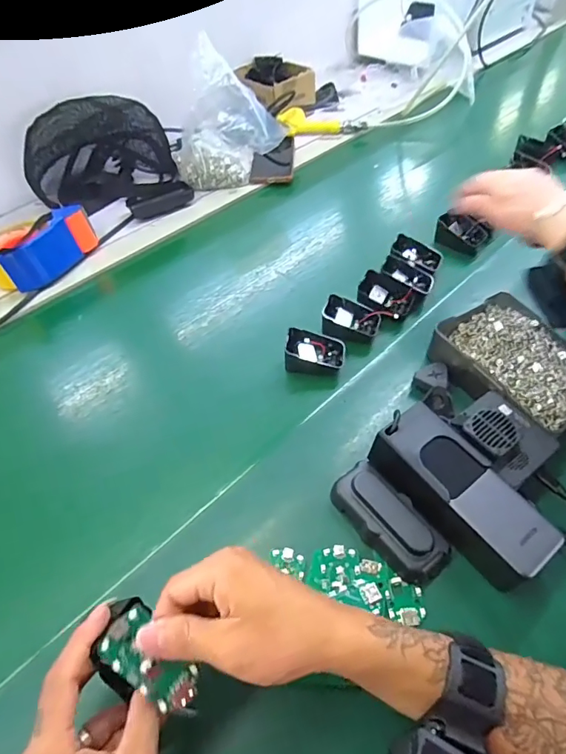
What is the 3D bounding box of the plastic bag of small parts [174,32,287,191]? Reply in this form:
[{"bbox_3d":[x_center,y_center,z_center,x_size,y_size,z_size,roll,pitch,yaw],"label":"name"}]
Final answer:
[{"bbox_3d":[-0.105,-0.408,0.738,0.198,0.198,0.085,26,56,24],"label":"plastic bag of small parts"}]

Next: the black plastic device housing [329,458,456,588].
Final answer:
[{"bbox_3d":[0.092,0.126,0.397,0.049,0.033,0.107,-31,54,-20],"label":"black plastic device housing"}]

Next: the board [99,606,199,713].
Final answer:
[{"bbox_3d":[-0.080,0.172,0.277,0.064,0.007,0.032,45,61,0],"label":"board"}]

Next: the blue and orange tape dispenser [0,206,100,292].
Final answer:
[{"bbox_3d":[-0.356,-0.191,0.660,0.153,0.066,0.102,-38,57,-25],"label":"blue and orange tape dispenser"}]

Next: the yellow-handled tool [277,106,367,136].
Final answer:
[{"bbox_3d":[0.082,-0.513,0.917,0.171,0.041,0.044,-2,50,3],"label":"yellow-handled tool"}]

